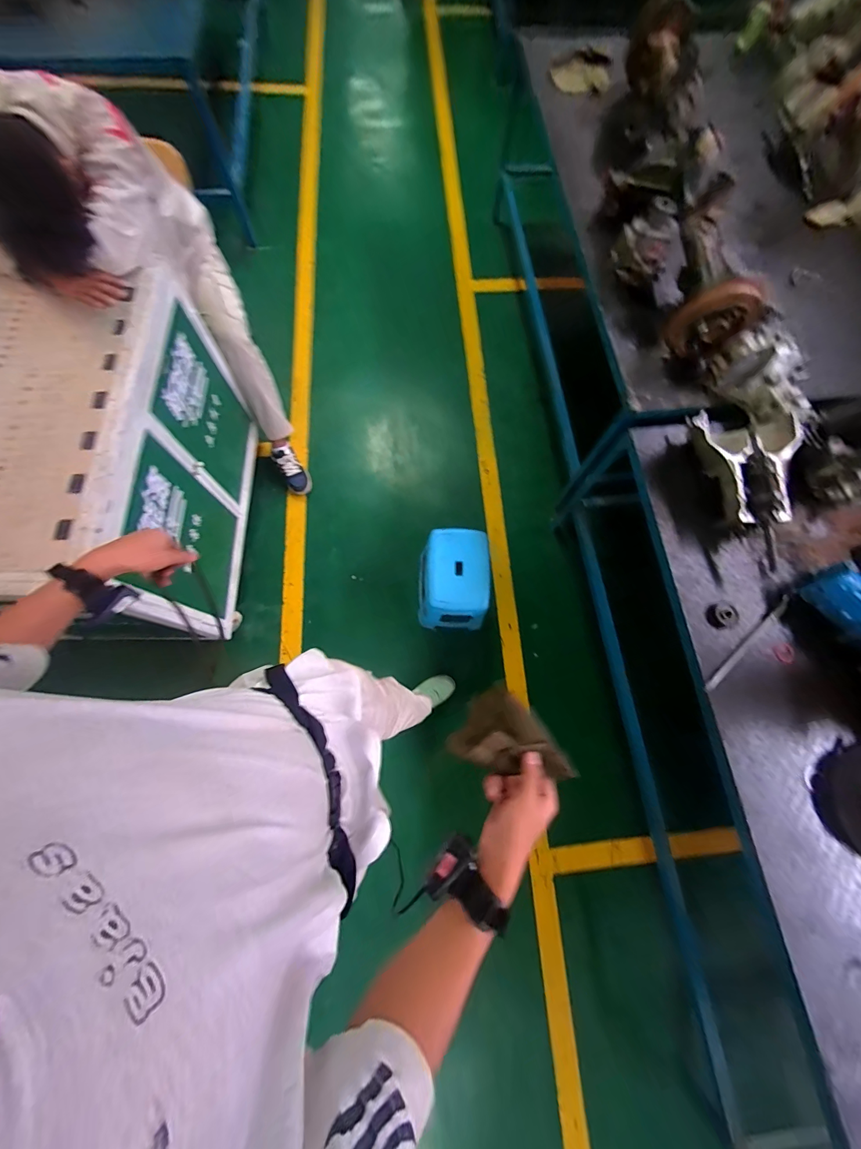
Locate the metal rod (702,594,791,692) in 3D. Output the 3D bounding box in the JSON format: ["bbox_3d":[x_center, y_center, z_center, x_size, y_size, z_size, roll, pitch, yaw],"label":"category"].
[{"bbox_3d":[0.814,0.173,0.963,0.358,0.012,0.023,-38,77,-10],"label":"metal rod"}]

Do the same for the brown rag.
[{"bbox_3d":[0.102,0.236,0.507,0.110,0.055,0.139,-41,78,-11],"label":"brown rag"}]

